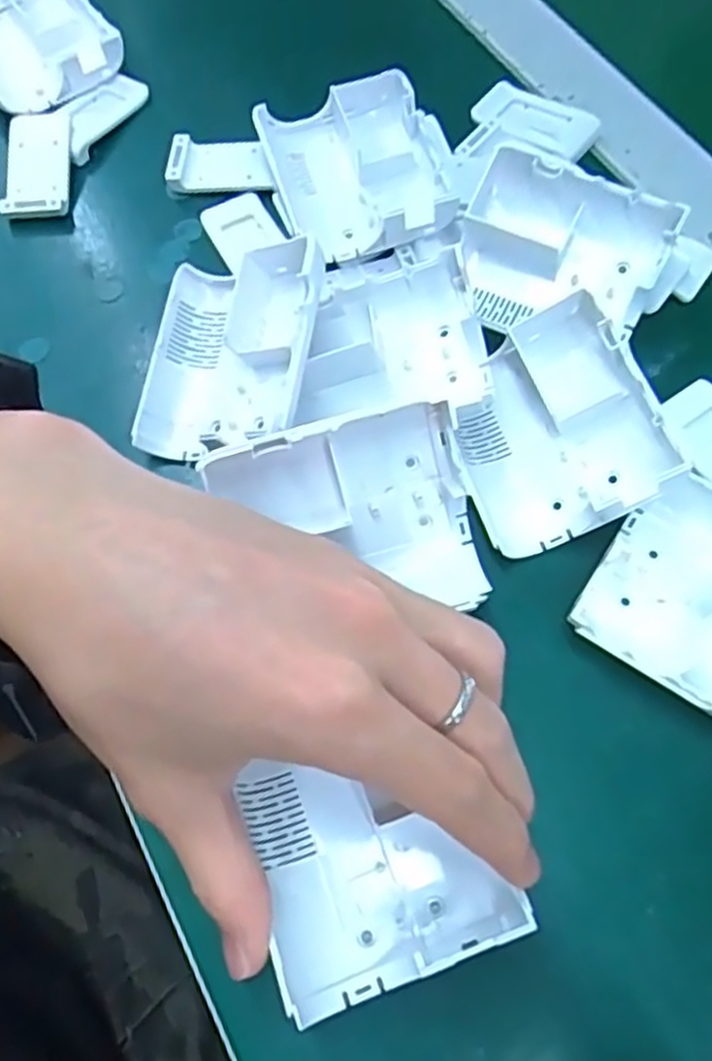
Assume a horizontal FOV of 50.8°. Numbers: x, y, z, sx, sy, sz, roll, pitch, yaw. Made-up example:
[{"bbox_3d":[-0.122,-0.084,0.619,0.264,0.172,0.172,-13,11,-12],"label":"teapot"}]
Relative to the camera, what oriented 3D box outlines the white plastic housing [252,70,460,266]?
[{"bbox_3d":[0.002,-0.154,0.324,0.071,0.025,0.081,-15,67,-3],"label":"white plastic housing"}]

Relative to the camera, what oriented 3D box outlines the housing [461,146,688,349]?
[{"bbox_3d":[0.080,-0.110,0.298,0.077,0.036,0.049,25,71,13],"label":"housing"}]

